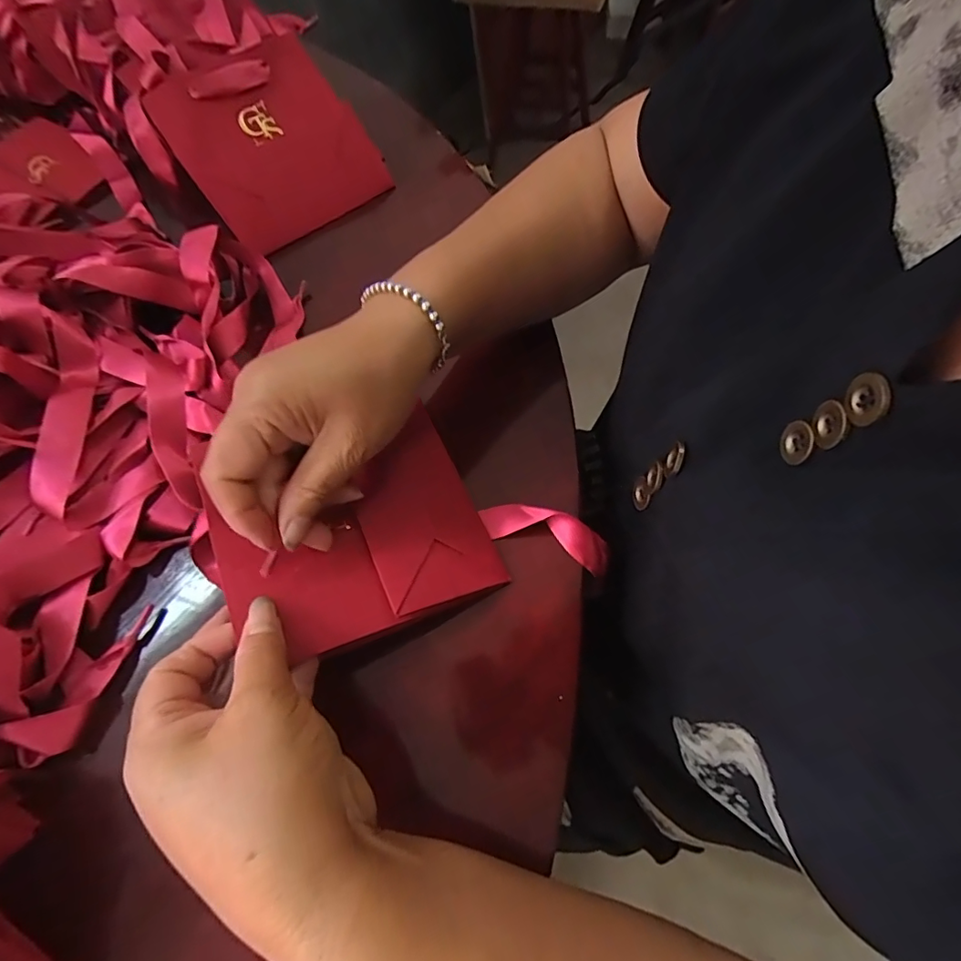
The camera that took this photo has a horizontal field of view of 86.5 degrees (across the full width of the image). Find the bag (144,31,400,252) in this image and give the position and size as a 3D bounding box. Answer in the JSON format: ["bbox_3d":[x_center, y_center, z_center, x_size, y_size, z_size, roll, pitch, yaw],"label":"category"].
[{"bbox_3d":[-0.165,-0.275,0.411,0.147,0.019,0.141,-40,98,-20],"label":"bag"}]

